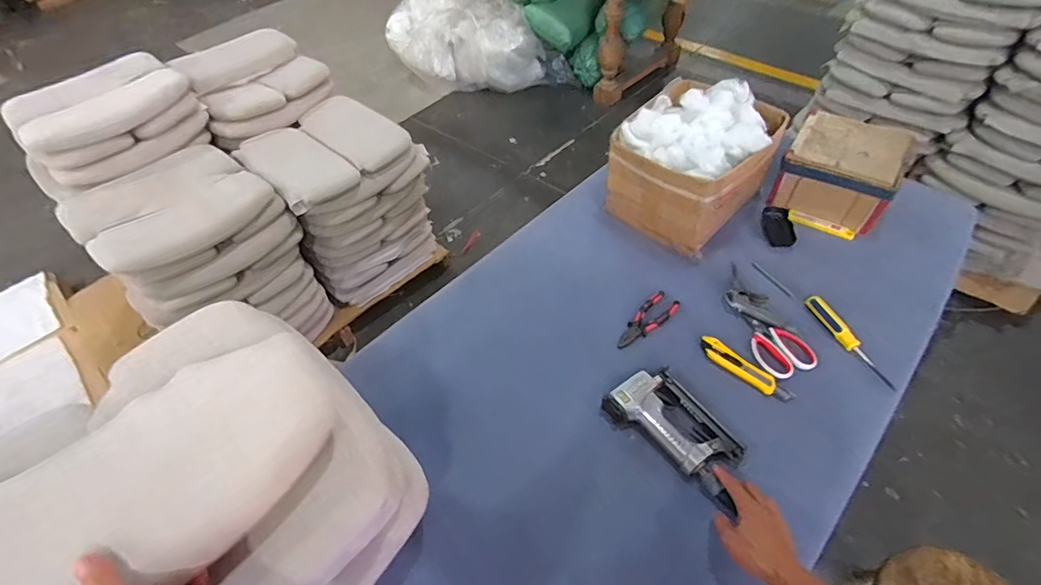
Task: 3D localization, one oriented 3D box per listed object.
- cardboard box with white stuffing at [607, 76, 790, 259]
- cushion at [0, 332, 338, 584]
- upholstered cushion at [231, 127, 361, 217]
[{"bbox_3d":[0.369,-0.282,1.023,0.262,0.236,0.285,34,61,28],"label":"cardboard box with white stuffing"},{"bbox_3d":[-0.400,0.210,0.486,0.432,0.076,0.233,-33,55,-19],"label":"cushion"},{"bbox_3d":[-0.727,-0.406,1.543,0.400,0.085,0.233,32,60,27],"label":"upholstered cushion"}]

